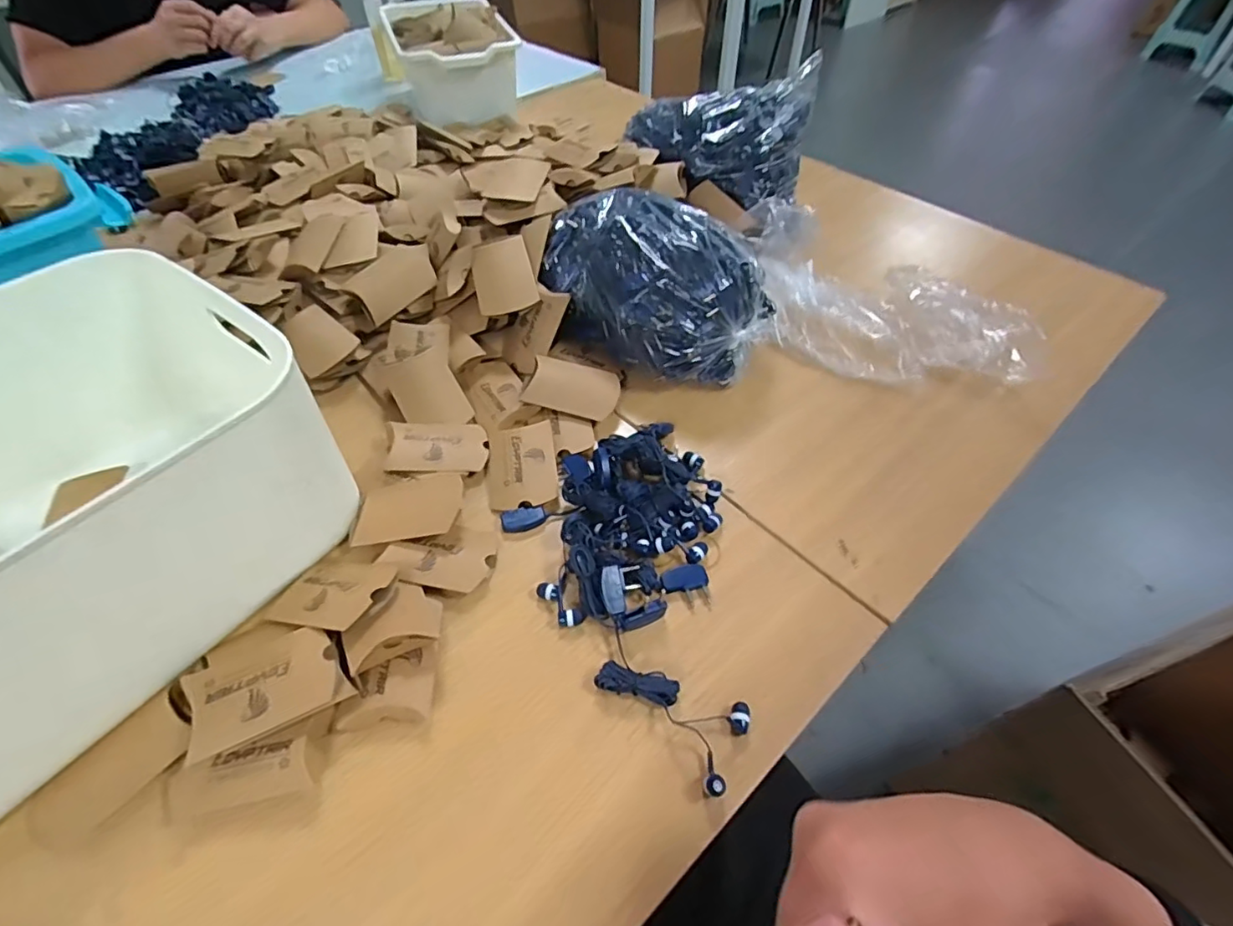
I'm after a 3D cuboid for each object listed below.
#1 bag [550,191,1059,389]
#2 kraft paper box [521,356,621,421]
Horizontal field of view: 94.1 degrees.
[{"bbox_3d":[0.165,-0.170,0.557,0.473,0.116,0.181,3,51,2],"label":"bag"},{"bbox_3d":[-0.040,-0.069,0.538,0.083,0.013,0.051,13,71,0],"label":"kraft paper box"}]

